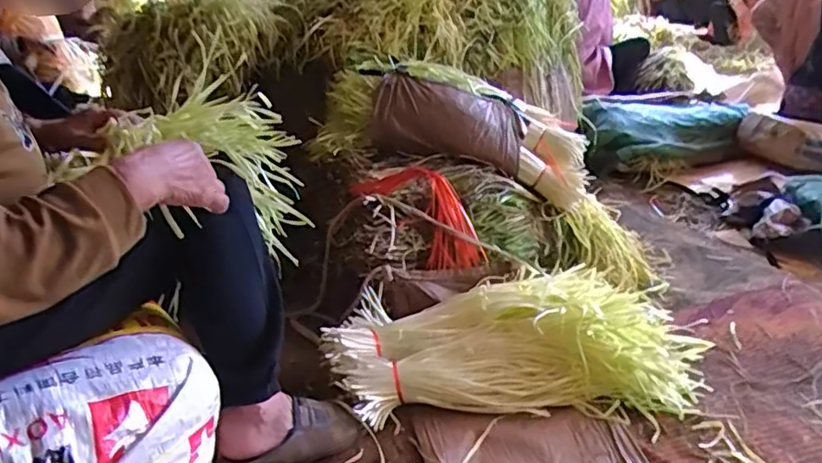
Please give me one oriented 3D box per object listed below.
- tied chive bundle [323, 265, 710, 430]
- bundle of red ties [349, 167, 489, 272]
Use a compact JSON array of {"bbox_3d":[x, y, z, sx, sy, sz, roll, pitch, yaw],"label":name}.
[{"bbox_3d":[0.166,0.198,1.070,0.589,0.148,0.253,-4,24,-1],"label":"tied chive bundle"},{"bbox_3d":[0.023,-0.016,1.210,0.184,0.242,0.030,-24,-2,-17],"label":"bundle of red ties"}]

